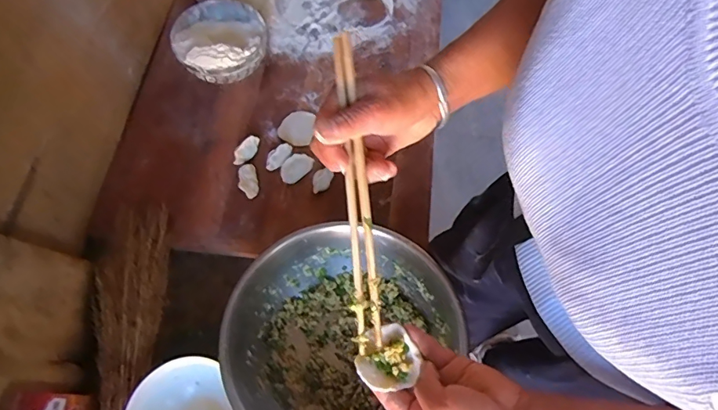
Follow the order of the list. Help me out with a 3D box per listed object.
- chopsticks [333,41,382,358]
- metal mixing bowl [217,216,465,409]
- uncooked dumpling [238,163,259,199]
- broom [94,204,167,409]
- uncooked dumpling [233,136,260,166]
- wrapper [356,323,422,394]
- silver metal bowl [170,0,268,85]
[{"bbox_3d":[-0.002,-0.009,0.382,0.018,0.015,0.255,-6,93,-3],"label":"chopsticks"},{"bbox_3d":[-0.025,0.161,0.563,0.241,0.109,0.263,0,66,0],"label":"metal mixing bowl"},{"bbox_3d":[-0.161,-0.035,0.676,0.024,0.025,0.054,-12,67,-5],"label":"uncooked dumpling"},{"bbox_3d":[-0.289,0.183,0.575,0.080,0.048,0.394,-4,66,-2],"label":"broom"},{"bbox_3d":[-0.168,-0.082,0.695,0.020,0.021,0.052,36,71,14],"label":"uncooked dumpling"},{"bbox_3d":[0.023,0.135,0.411,0.051,0.013,0.052,-22,68,-10],"label":"wrapper"},{"bbox_3d":[-0.218,-0.259,0.743,0.138,0.084,0.143,0,66,0],"label":"silver metal bowl"}]

